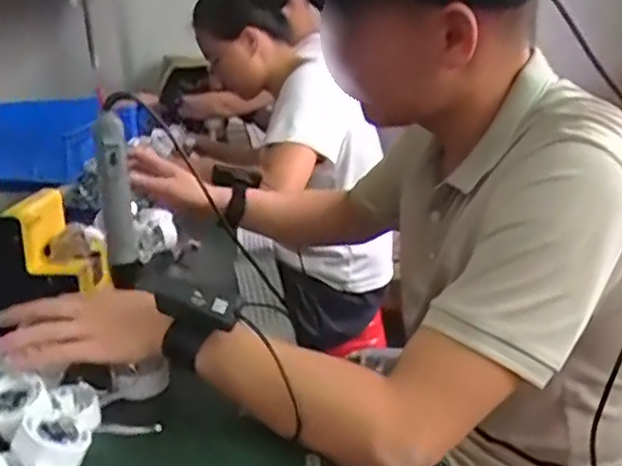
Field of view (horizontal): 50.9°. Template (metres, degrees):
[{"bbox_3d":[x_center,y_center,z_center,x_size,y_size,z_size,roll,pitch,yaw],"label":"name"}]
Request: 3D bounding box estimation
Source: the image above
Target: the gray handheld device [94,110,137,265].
[{"bbox_3d":[-0.209,-0.039,0.701,0.030,0.170,0.028,-8,18,-23],"label":"gray handheld device"}]

